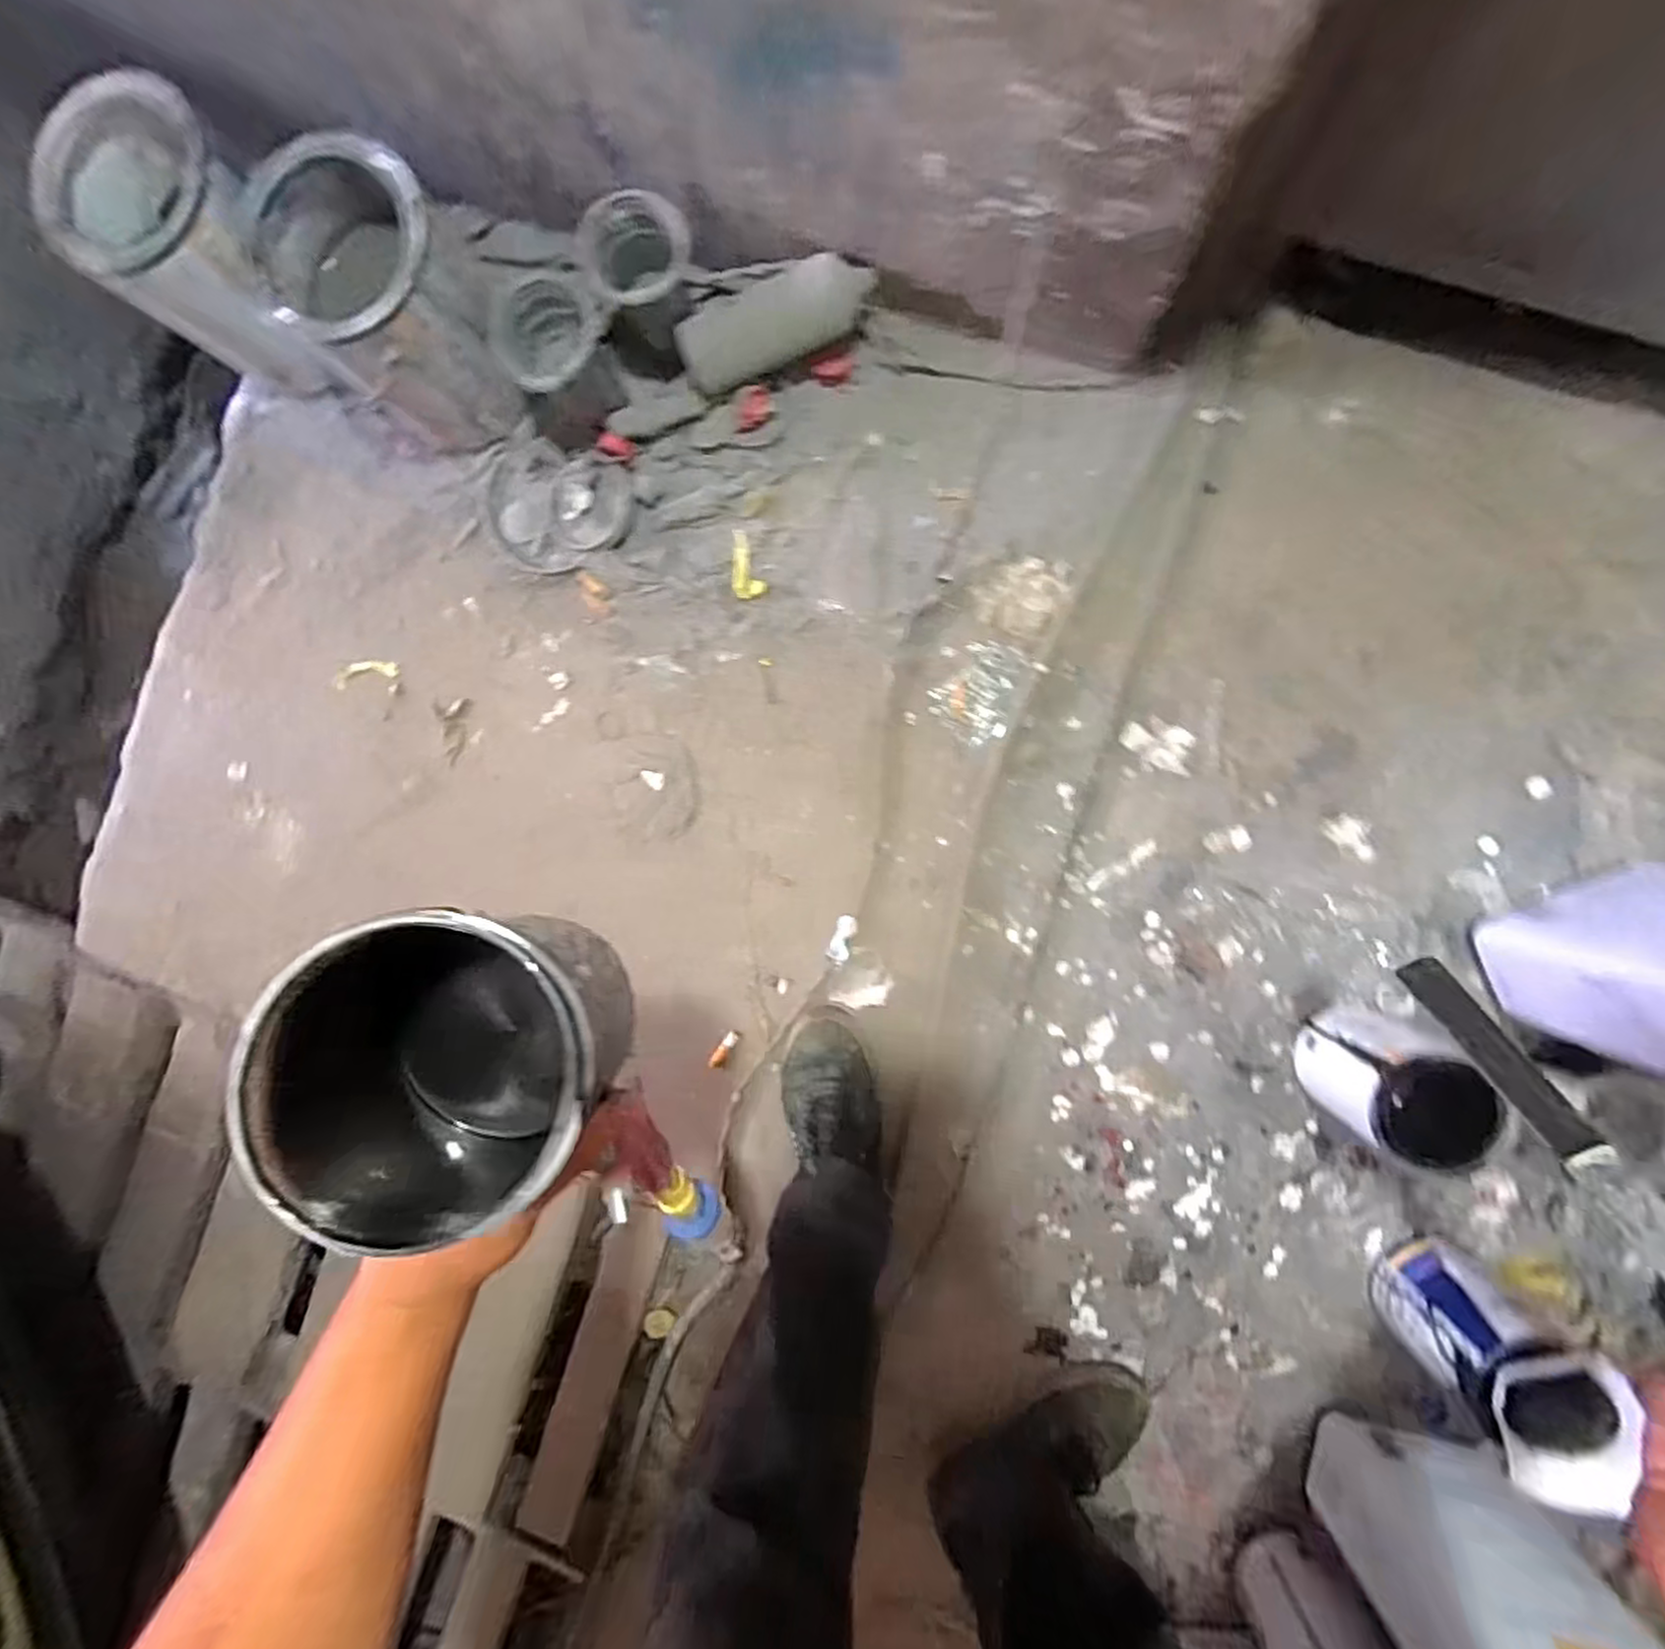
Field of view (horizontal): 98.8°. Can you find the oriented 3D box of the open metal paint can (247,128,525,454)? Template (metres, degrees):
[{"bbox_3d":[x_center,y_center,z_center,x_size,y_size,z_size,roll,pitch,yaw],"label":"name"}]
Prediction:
[{"bbox_3d":[-0.408,-0.485,0.688,0.180,0.191,0.163,22,95,5],"label":"open metal paint can"}]

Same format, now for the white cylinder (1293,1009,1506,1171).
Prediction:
[{"bbox_3d":[0.493,0.229,0.639,0.085,0.136,0.089,-8,92,7],"label":"white cylinder"}]

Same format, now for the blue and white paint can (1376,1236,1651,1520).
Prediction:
[{"bbox_3d":[0.586,0.470,0.631,0.107,0.156,0.110,0,93,7],"label":"blue and white paint can"}]

